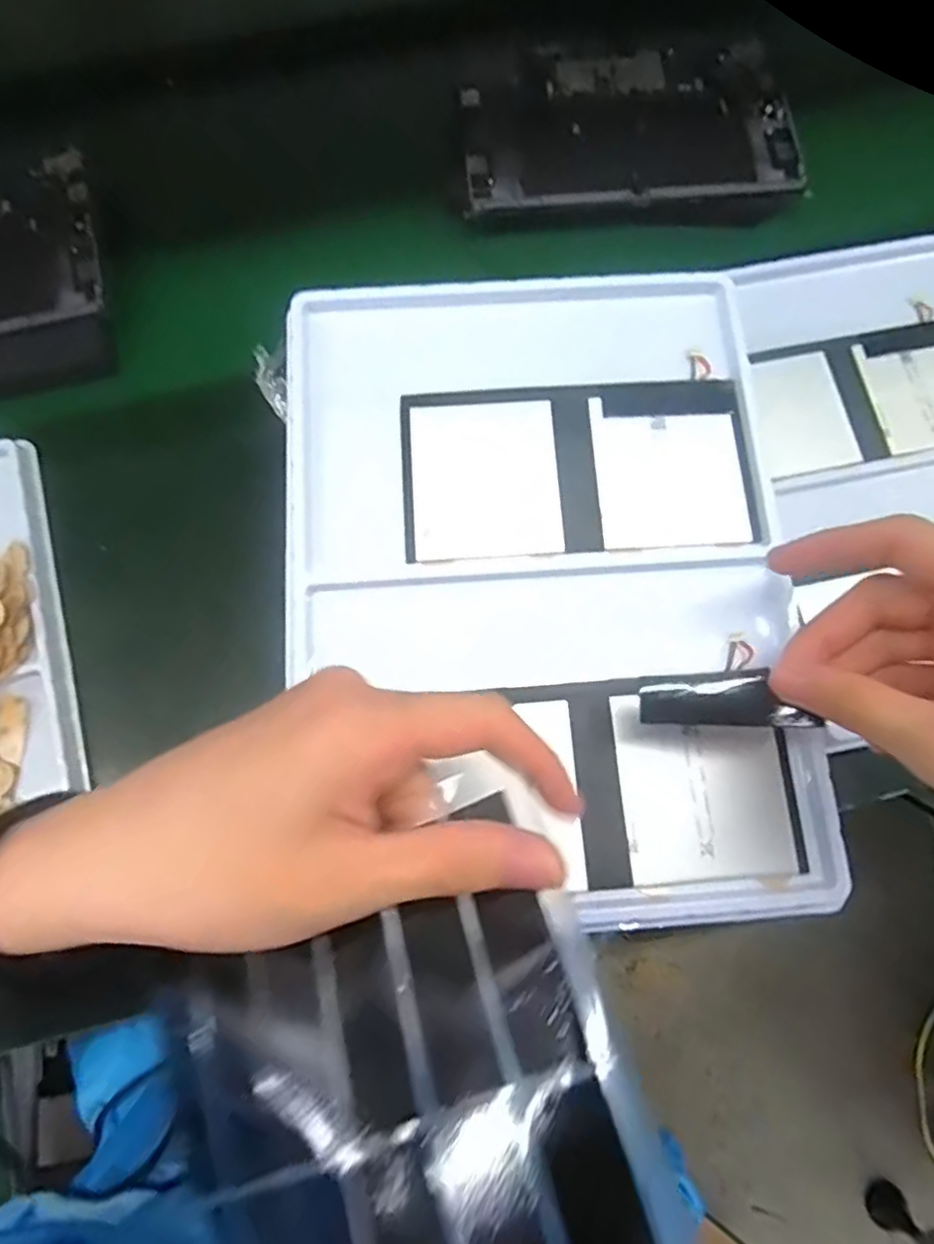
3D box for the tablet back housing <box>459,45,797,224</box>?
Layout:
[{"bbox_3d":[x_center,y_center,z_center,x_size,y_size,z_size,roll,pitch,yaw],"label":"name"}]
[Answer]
[{"bbox_3d":[0.124,-0.390,0.519,0.252,0.013,0.168,-1,74,-1],"label":"tablet back housing"}]

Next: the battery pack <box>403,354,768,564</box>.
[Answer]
[{"bbox_3d":[0.057,-0.078,0.333,0.174,0.009,0.089,-3,74,-1],"label":"battery pack"}]

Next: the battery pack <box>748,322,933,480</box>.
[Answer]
[{"bbox_3d":[0.271,-0.152,0.442,0.154,0.008,0.088,-12,74,-4],"label":"battery pack"}]

